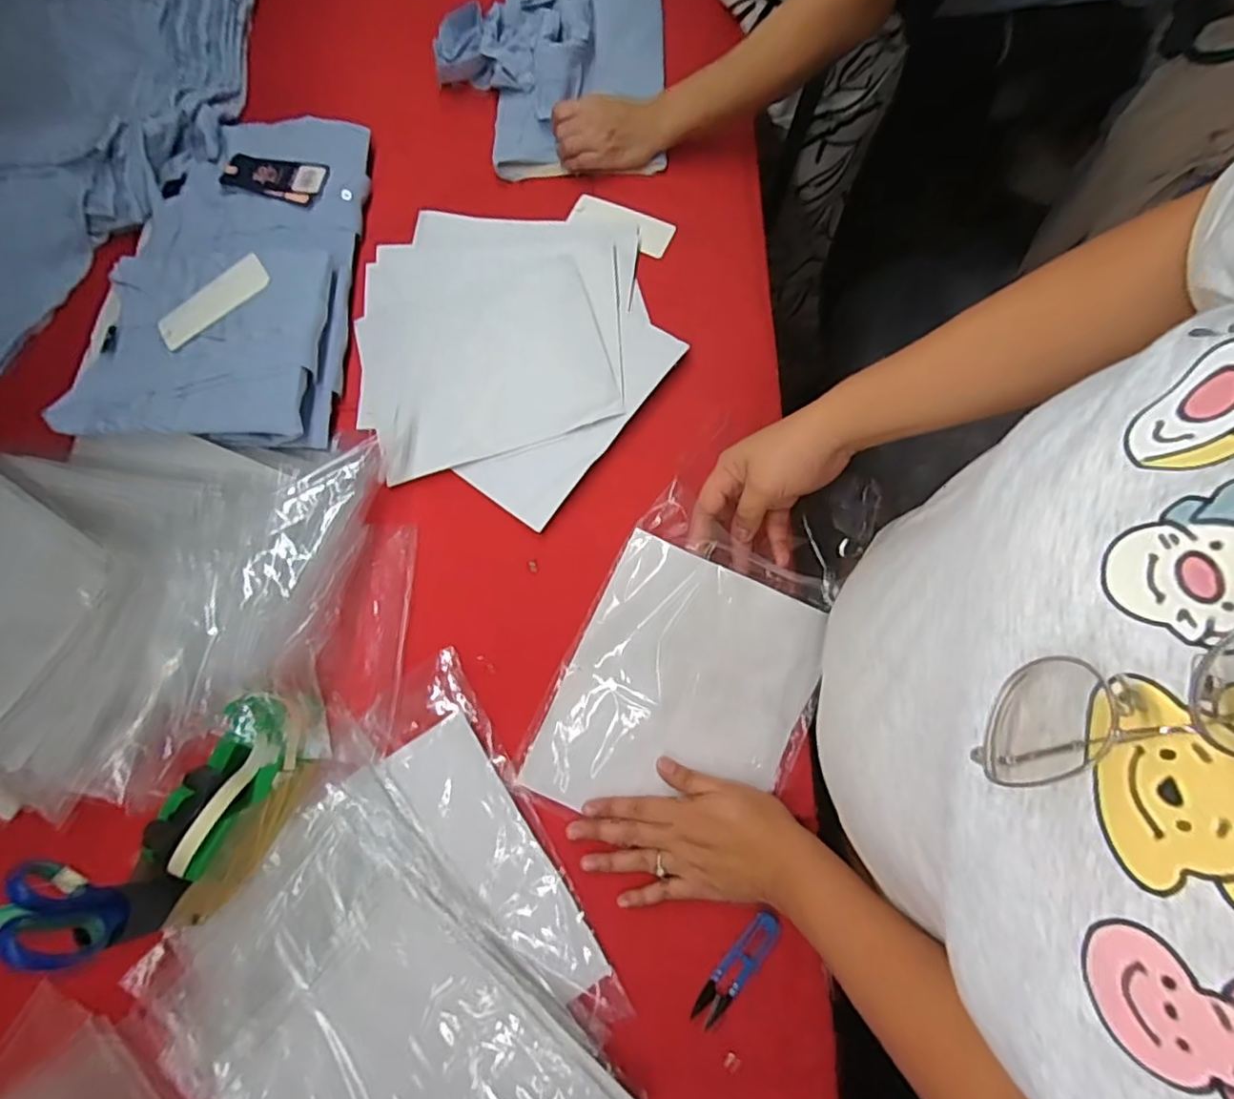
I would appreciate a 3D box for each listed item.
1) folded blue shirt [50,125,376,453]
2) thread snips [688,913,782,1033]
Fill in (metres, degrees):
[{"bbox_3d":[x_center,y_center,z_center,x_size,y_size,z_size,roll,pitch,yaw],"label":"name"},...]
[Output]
[{"bbox_3d":[-0.414,-0.306,0.658,0.260,0.052,0.408,5,77,3],"label":"folded blue shirt"},{"bbox_3d":[0.101,0.350,0.509,0.026,0.005,0.102,40,81,10],"label":"thread snips"}]

